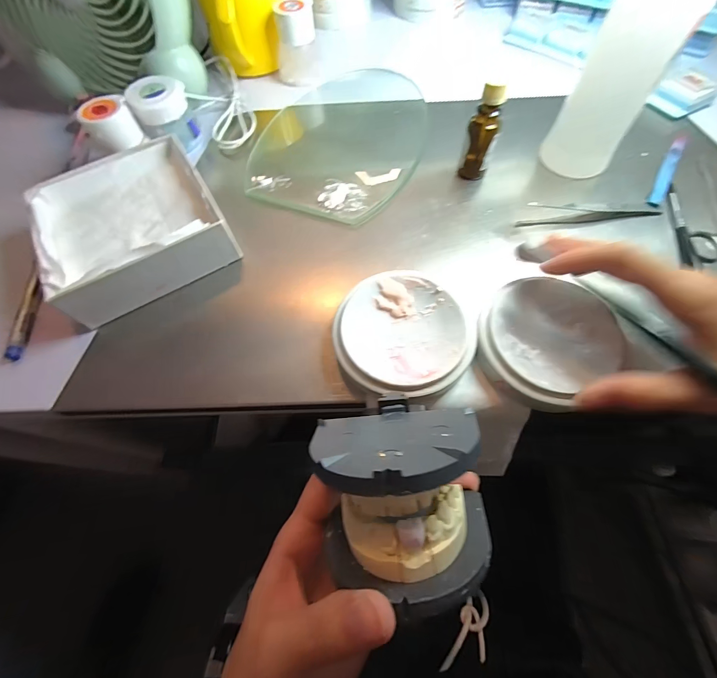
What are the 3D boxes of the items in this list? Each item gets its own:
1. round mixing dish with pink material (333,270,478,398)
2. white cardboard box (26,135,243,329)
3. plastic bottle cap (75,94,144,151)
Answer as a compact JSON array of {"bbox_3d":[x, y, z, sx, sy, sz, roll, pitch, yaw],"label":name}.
[{"bbox_3d":[0.029,-0.003,0.232,0.087,0.024,0.086,-1,65,2],"label":"round mixing dish with pink material"},{"bbox_3d":[-0.180,-0.095,0.274,0.121,0.043,0.141,-29,67,-10],"label":"white cardboard box"},{"bbox_3d":[-0.208,-0.181,0.287,0.038,0.031,0.031,-28,66,-10],"label":"plastic bottle cap"}]

